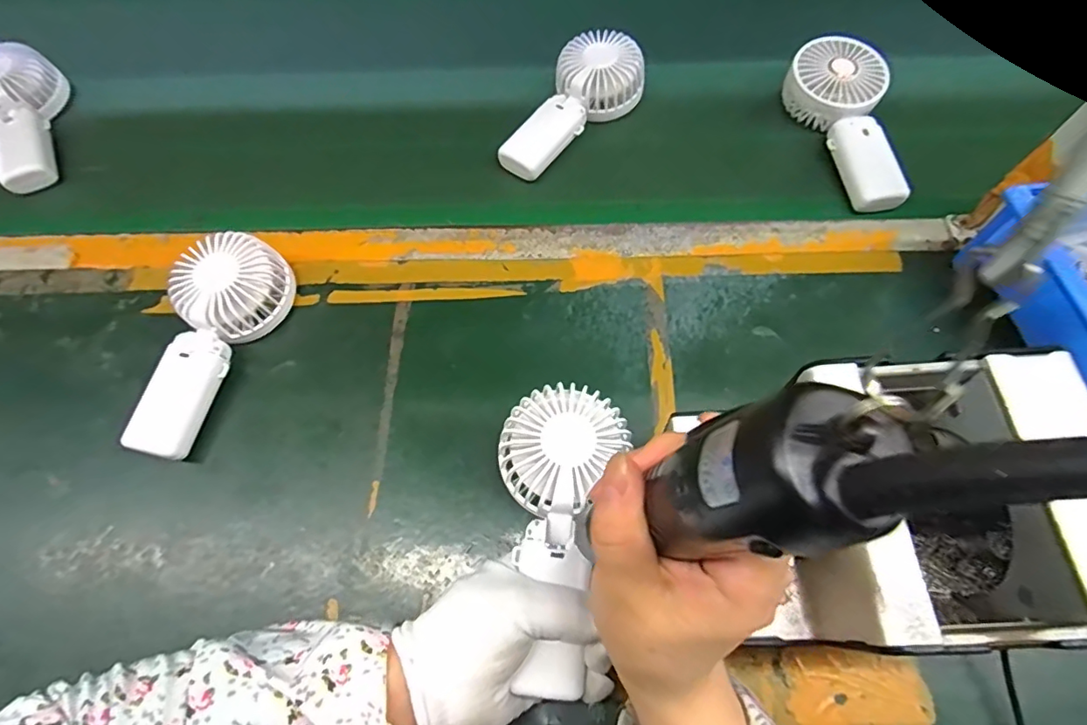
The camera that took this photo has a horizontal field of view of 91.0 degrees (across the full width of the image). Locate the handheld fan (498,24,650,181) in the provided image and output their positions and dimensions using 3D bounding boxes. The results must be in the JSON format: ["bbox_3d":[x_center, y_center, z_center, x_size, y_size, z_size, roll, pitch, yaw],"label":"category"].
[{"bbox_3d":[0.030,-0.251,0.532,0.080,0.062,0.171,31,70,14],"label":"handheld fan"}]

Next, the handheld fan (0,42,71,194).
[{"bbox_3d":[-0.539,-0.255,0.559,0.086,0.064,0.174,-30,68,-11],"label":"handheld fan"}]

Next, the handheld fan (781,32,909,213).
[{"bbox_3d":[0.293,-0.220,0.502,0.071,0.055,0.193,-11,66,-3],"label":"handheld fan"}]

